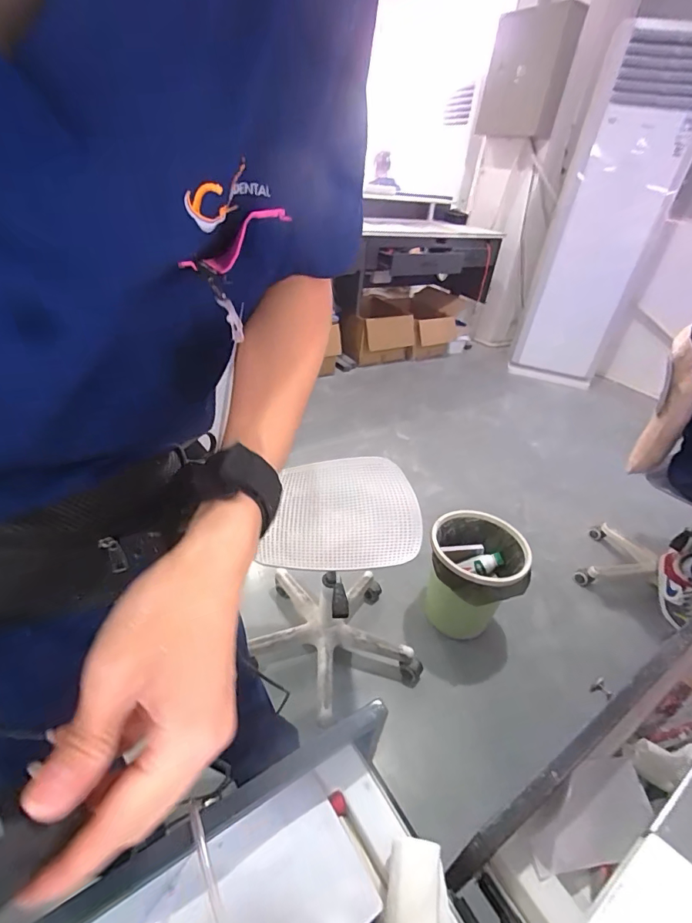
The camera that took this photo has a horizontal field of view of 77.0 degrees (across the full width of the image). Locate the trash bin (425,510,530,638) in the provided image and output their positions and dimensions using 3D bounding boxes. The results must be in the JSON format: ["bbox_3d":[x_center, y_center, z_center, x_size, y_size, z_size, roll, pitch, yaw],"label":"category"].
[{"bbox_3d":[0.356,0.368,1.282,0.268,0.333,0.283,15,35,11],"label":"trash bin"}]

